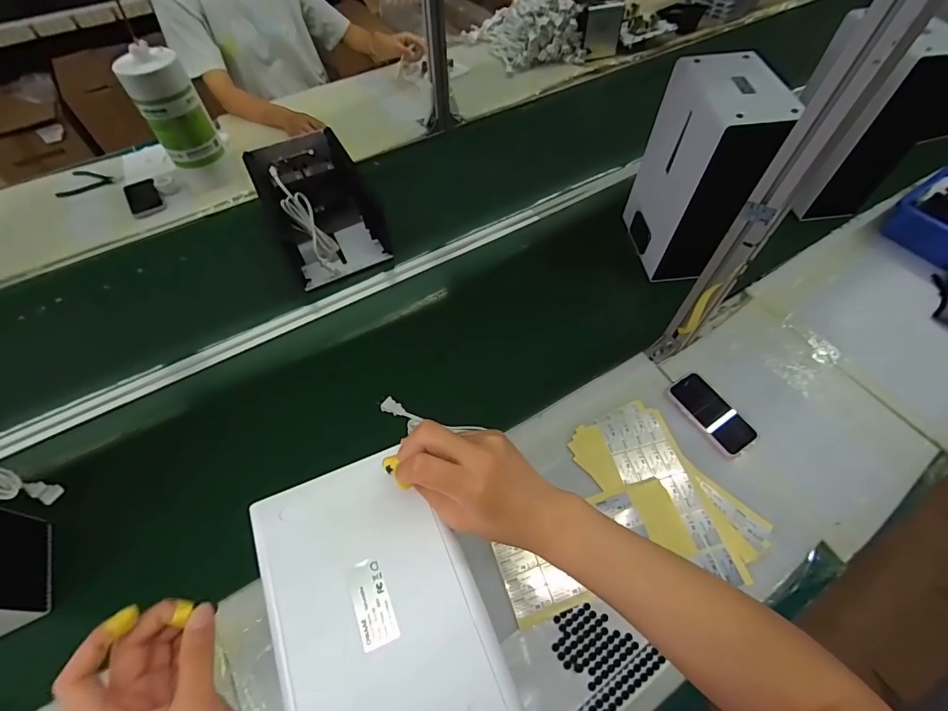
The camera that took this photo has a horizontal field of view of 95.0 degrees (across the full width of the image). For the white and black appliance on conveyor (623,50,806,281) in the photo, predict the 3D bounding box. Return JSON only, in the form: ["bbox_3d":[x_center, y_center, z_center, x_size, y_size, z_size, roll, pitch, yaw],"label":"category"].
[{"bbox_3d":[0.411,-0.320,0.812,0.134,0.332,0.232,2,55,0],"label":"white and black appliance on conveyor"}]

